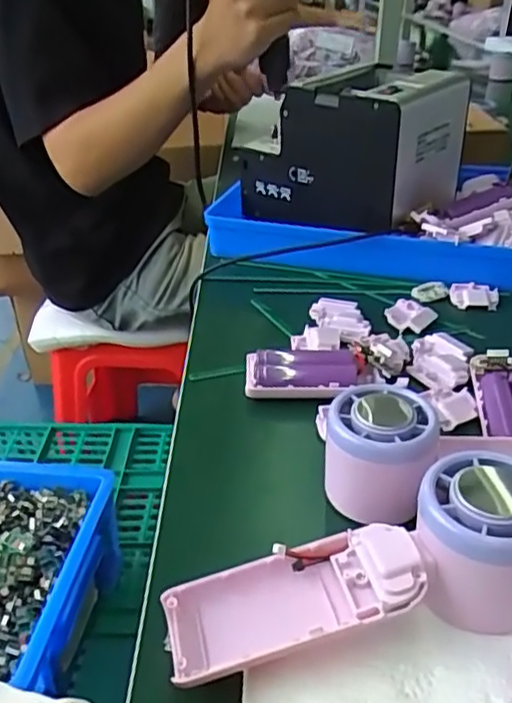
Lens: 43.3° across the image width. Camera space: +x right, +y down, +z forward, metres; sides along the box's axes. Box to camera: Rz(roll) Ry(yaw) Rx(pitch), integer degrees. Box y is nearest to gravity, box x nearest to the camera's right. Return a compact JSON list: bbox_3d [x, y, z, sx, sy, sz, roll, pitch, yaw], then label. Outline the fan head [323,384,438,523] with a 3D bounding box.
[{"bbox_3d":[0.064,0.049,0.335,0.055,0.047,0.054,10,33,15],"label":"fan head"}]

